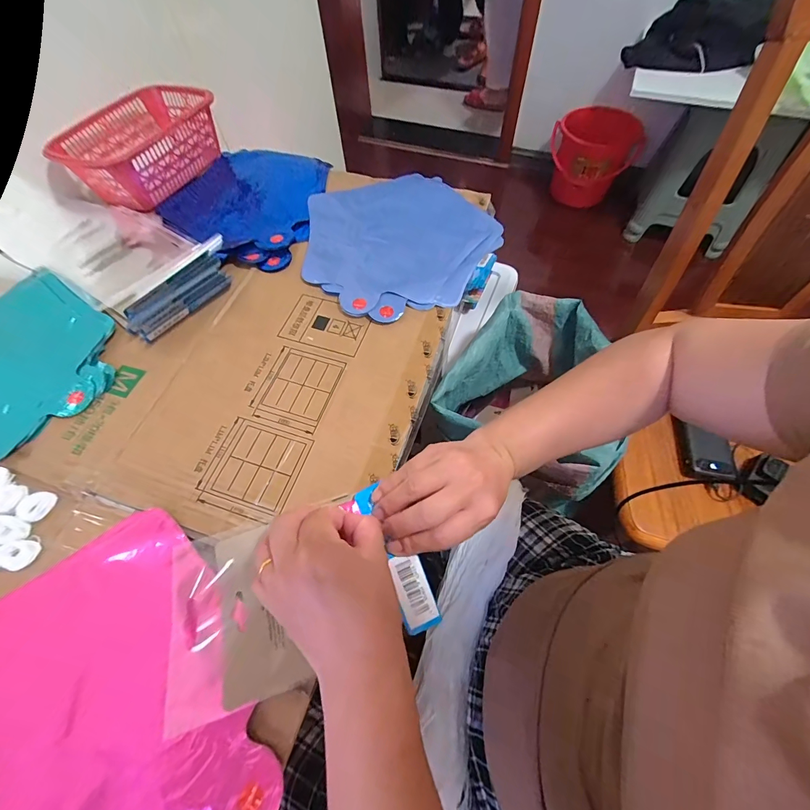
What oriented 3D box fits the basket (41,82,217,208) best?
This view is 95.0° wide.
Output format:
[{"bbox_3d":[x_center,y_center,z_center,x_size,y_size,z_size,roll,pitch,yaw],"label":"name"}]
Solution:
[{"bbox_3d":[-0.377,-0.381,0.542,0.144,0.063,0.213,22,65,14],"label":"basket"}]

